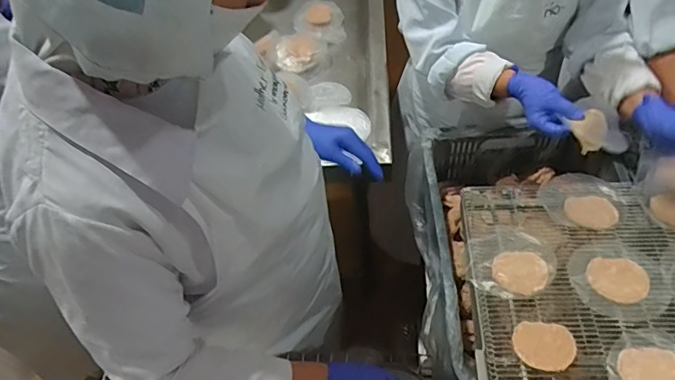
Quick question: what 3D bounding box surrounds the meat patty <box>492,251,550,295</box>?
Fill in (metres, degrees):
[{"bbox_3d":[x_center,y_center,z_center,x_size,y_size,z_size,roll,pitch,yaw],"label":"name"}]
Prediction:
[{"bbox_3d":[0.247,0.110,0.667,0.068,0.008,0.068,0,54,0],"label":"meat patty"}]

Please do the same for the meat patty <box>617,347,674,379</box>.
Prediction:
[{"bbox_3d":[0.364,0.213,0.567,0.068,0.012,0.063,0,54,0],"label":"meat patty"}]

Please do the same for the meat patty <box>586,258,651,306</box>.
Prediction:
[{"bbox_3d":[0.368,0.117,0.643,0.071,0.012,0.061,8,54,6],"label":"meat patty"}]

